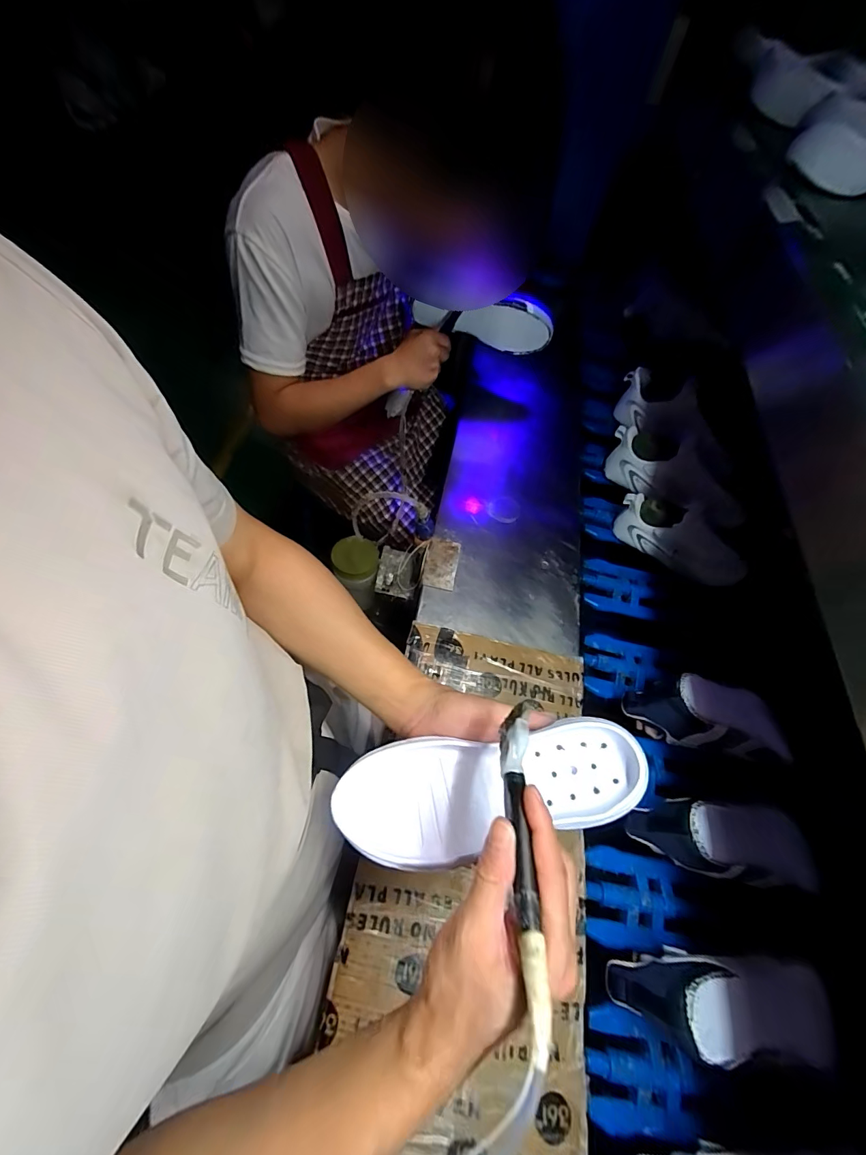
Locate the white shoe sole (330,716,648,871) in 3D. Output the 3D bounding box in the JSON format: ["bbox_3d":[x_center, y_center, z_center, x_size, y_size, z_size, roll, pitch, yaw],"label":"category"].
[{"bbox_3d":[0.055,0.174,0.346,0.252,0.038,0.088,-6,63,-8],"label":"white shoe sole"}]

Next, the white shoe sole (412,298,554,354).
[{"bbox_3d":[0.084,-0.430,0.719,0.233,0.086,0.021,6,63,0],"label":"white shoe sole"}]

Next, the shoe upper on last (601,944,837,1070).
[{"bbox_3d":[0.291,0.413,0.410,0.214,0.096,0.080,12,63,3],"label":"shoe upper on last"}]

